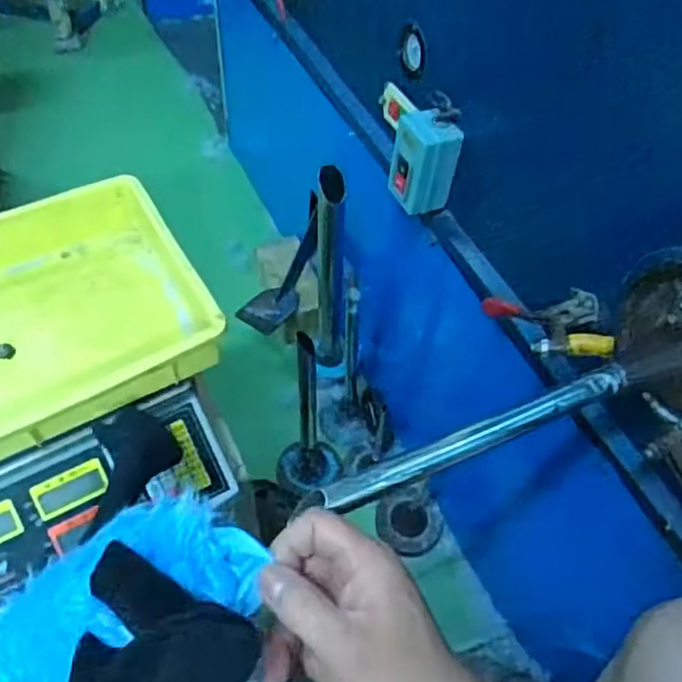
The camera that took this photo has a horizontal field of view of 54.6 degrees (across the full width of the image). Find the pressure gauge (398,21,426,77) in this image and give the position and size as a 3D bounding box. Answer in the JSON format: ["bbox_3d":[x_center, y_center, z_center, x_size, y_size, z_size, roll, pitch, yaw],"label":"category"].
[{"bbox_3d":[0.081,-0.325,0.740,0.010,0.049,0.050,-15,55,-14],"label":"pressure gauge"}]

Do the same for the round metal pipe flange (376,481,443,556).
[{"bbox_3d":[0.107,0.281,1.029,0.097,0.030,0.096,-23,77,0],"label":"round metal pipe flange"}]

